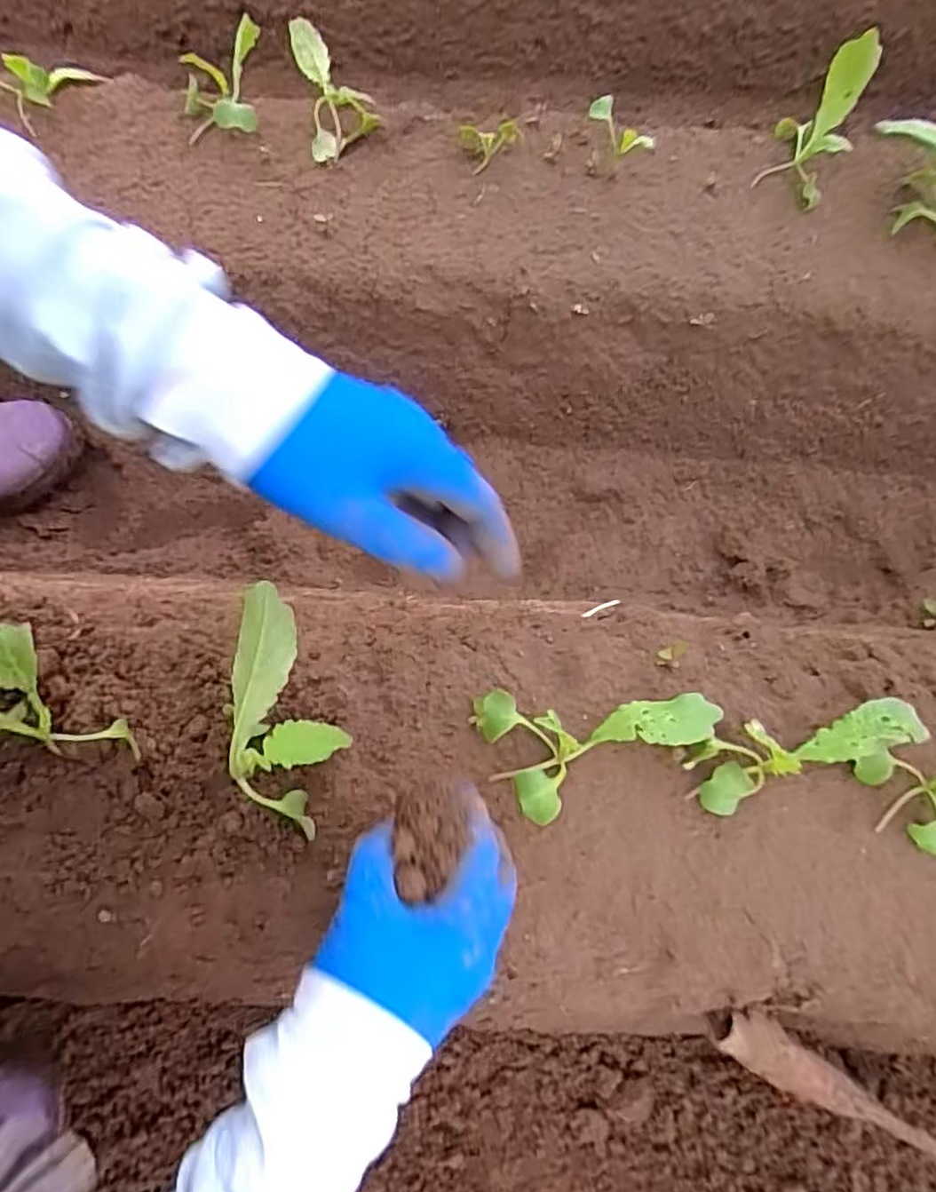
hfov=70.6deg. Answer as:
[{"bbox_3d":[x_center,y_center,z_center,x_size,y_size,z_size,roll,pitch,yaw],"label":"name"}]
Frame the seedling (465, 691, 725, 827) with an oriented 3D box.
[{"bbox_3d":[0.076,0.096,0.401,0.142,0.036,0.075,1,71,-1],"label":"seedling"}]

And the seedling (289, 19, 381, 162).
[{"bbox_3d":[-0.124,-0.448,0.582,0.066,0.037,0.135,-20,89,-8],"label":"seedling"}]

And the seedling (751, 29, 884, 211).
[{"bbox_3d":[0.287,-0.388,0.536,0.057,0.098,0.073,24,72,7],"label":"seedling"}]

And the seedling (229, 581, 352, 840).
[{"bbox_3d":[-0.104,0.061,0.368,0.056,0.035,0.139,-5,107,-2],"label":"seedling"}]

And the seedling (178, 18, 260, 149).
[{"bbox_3d":[-0.220,-0.464,0.586,0.065,0.029,0.132,-5,71,-3],"label":"seedling"}]

